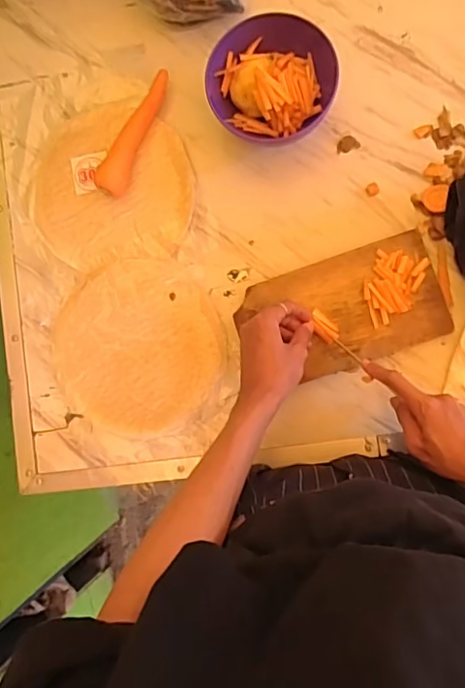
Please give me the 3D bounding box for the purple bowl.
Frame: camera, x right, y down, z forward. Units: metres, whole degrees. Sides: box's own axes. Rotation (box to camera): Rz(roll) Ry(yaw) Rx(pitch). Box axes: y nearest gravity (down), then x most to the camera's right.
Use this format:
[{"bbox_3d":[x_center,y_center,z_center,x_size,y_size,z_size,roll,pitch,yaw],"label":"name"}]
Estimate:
[{"bbox_3d":[0.047,-0.320,0.668,0.150,0.066,0.136,-9,86,6],"label":"purple bowl"}]

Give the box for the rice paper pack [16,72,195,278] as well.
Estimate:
[{"bbox_3d":[-0.175,-0.231,0.714,0.232,0.012,0.259,-8,86,6],"label":"rice paper pack"}]

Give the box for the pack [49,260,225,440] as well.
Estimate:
[{"bbox_3d":[-0.120,0.004,0.697,0.216,0.008,0.216,-1,87,7],"label":"pack"}]

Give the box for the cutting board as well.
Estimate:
[{"bbox_3d":[0.133,-0.039,0.665,0.235,0.012,0.132,-20,85,5],"label":"cutting board"}]

